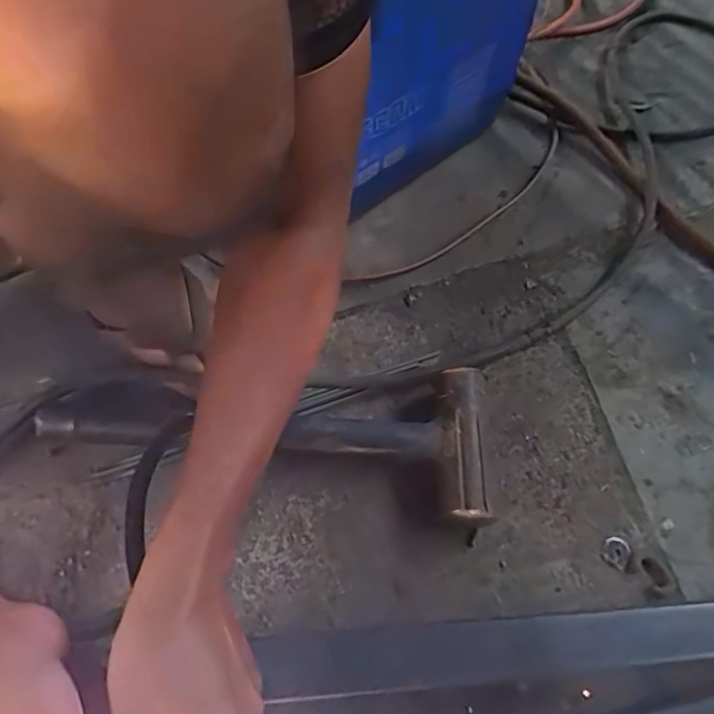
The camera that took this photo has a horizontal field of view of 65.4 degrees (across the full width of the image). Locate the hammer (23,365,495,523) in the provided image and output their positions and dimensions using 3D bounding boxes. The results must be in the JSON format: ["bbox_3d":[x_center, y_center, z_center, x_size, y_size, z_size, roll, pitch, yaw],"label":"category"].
[{"bbox_3d":[-0.077,0.068,0.469,0.372,0.047,0.131,4,59,-3],"label":"hammer"}]

